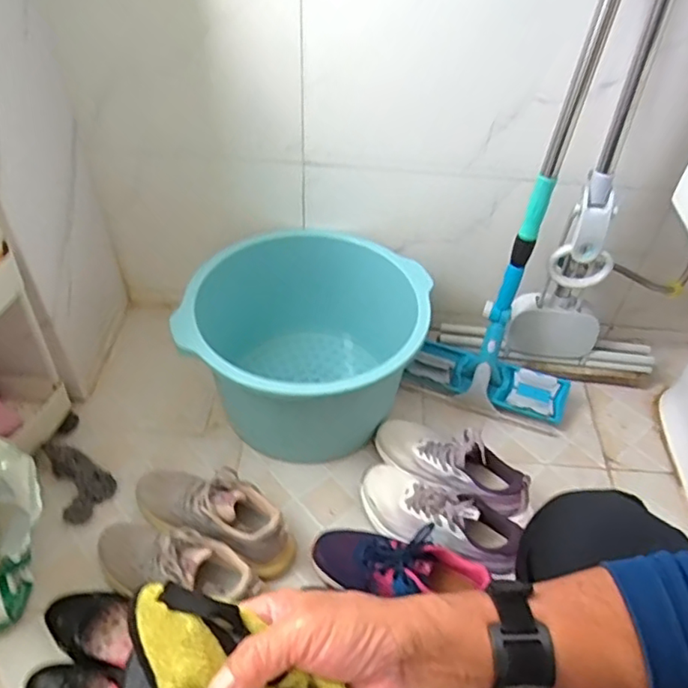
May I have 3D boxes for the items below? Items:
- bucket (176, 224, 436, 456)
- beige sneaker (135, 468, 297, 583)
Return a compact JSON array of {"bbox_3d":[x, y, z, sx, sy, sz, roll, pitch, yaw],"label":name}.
[{"bbox_3d":[-0.068,0.003,0.980,0.348,0.245,0.341,2,46,-2],"label":"bucket"},{"bbox_3d":[-0.185,0.235,0.846,0.247,0.104,0.088,21,49,17],"label":"beige sneaker"}]

